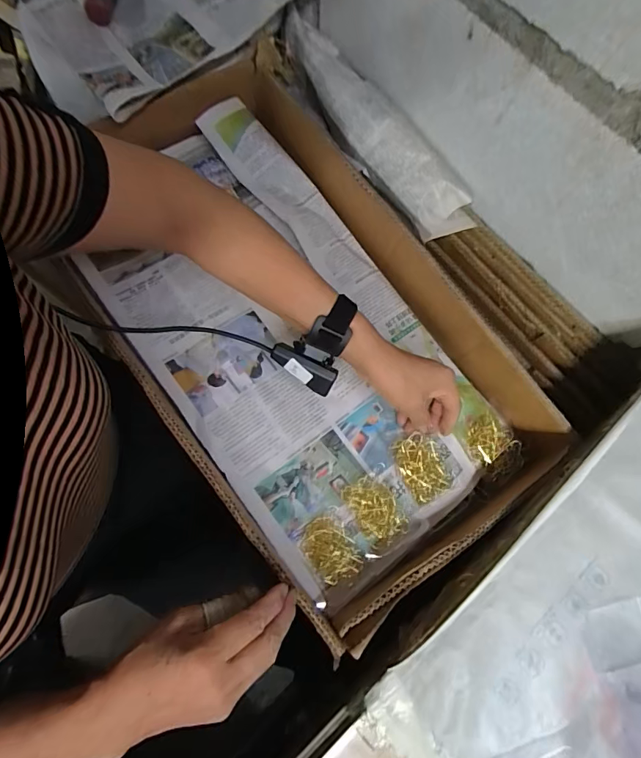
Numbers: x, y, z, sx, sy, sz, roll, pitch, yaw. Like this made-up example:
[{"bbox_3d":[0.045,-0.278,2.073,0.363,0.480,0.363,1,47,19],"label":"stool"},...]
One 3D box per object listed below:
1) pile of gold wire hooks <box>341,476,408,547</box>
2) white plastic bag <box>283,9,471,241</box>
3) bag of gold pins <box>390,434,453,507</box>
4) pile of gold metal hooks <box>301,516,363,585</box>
[{"bbox_3d":[0.057,0.136,0.451,0.047,0.012,0.066,-28,77,-11],"label":"pile of gold wire hooks"},{"bbox_3d":[0.071,-0.321,0.552,0.087,0.038,0.331,-39,90,-11],"label":"white plastic bag"},{"bbox_3d":[0.110,0.094,0.466,0.047,0.013,0.068,-23,74,-7],"label":"bag of gold pins"},{"bbox_3d":[0.011,0.173,0.437,0.043,0.011,0.062,-39,79,-13],"label":"pile of gold metal hooks"}]

